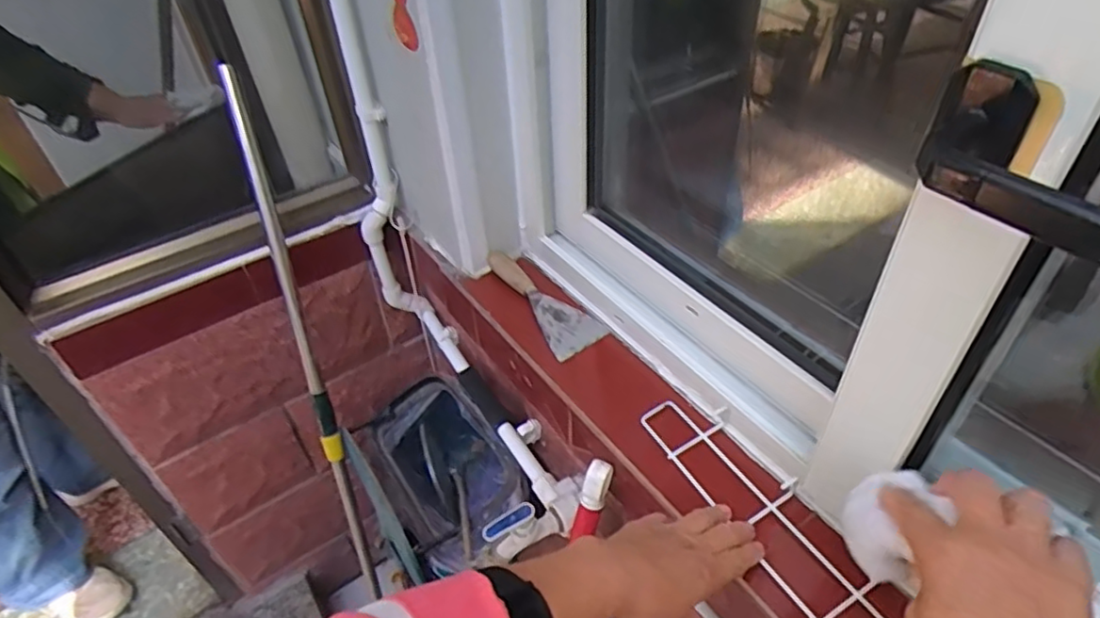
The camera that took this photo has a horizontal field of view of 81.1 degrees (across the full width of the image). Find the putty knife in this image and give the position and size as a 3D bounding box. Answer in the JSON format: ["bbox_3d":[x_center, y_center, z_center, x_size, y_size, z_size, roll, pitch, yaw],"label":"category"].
[{"bbox_3d":[-0.011,-0.014,0.770,0.064,0.025,0.186,-26,48,-22],"label":"putty knife"}]

